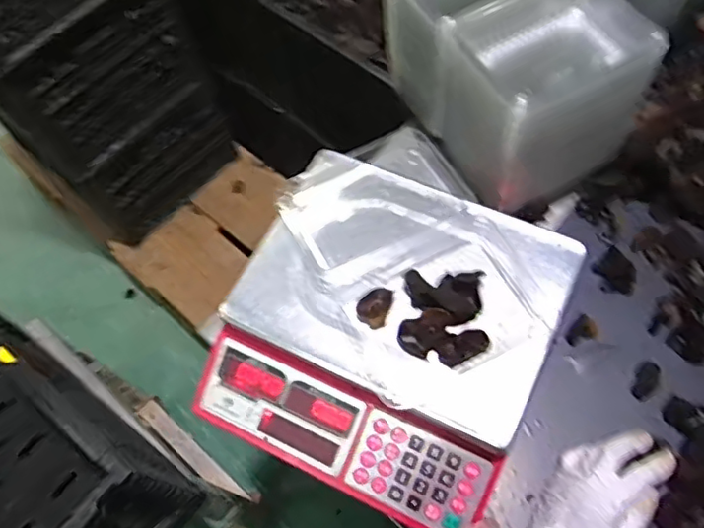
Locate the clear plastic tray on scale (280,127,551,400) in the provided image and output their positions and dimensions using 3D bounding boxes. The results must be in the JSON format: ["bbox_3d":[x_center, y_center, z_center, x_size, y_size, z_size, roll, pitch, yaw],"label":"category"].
[{"bbox_3d":[0.052,-0.017,0.602,0.173,0.027,0.266,-27,65,-9],"label":"clear plastic tray on scale"}]

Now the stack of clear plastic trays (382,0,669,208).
[{"bbox_3d":[0.174,-0.244,0.708,0.188,0.172,0.299,-27,65,-10],"label":"stack of clear plastic trays"}]

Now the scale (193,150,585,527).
[{"bbox_3d":[0.036,0.054,0.606,0.304,0.091,0.317,23,67,15],"label":"scale"}]

